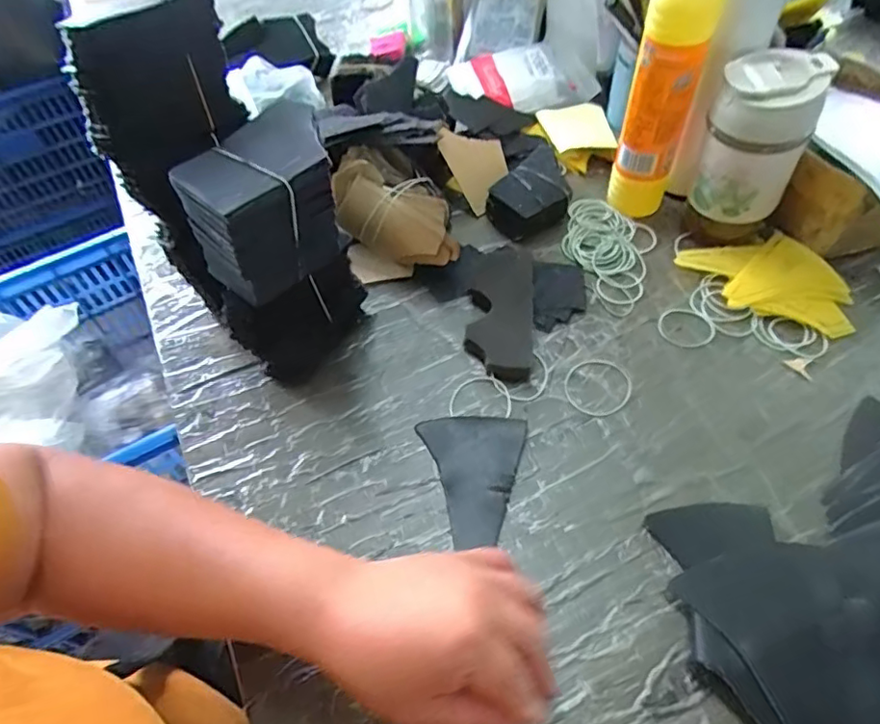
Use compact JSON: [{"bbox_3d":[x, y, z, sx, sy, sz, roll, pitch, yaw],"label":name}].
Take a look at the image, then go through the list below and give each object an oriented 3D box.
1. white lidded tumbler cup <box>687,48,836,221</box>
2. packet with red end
[{"bbox_3d":[0.270,-0.189,0.500,0.077,0.121,0.073,-2,54,3],"label":"white lidded tumbler cup"},{"bbox_3d":[0.100,-0.356,0.724,0.167,0.034,0.104,-7,54,-1],"label":"packet with red end"}]

